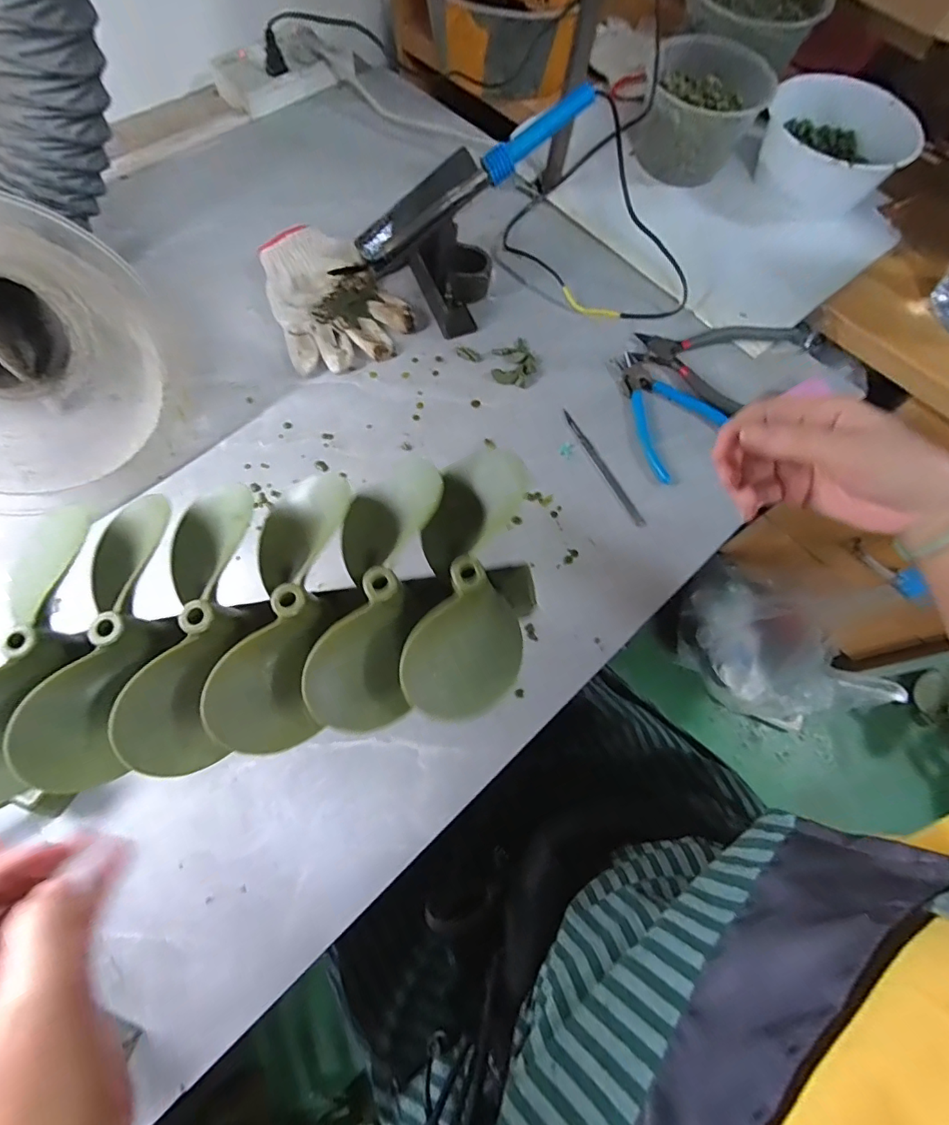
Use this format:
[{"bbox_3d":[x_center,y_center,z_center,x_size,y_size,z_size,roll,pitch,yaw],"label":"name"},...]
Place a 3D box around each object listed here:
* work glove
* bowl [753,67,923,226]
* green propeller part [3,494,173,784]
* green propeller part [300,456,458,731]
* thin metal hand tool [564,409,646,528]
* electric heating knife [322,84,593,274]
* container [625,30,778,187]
[{"bbox_3d":[-0.152,-0.287,0.541,0.128,0.028,0.182,-23,70,-11],"label":"work glove"},{"bbox_3d":[0.417,-0.487,0.599,0.159,0.066,0.171,1,68,-2],"label":"bowl"},{"bbox_3d":[-0.204,0.038,0.284,0.048,0.039,0.160,-3,68,-3],"label":"green propeller part"},{"bbox_3d":[-0.051,0.019,0.303,0.069,0.066,0.152,4,68,0],"label":"green propeller part"},{"bbox_3d":[0.123,-0.092,0.484,0.010,0.006,0.140,-23,70,-11],"label":"thin metal hand tool"},{"bbox_3d":[-0.011,-0.347,0.476,0.275,0.017,0.033,-33,71,11],"label":"electric heating knife"},{"bbox_3d":[0.264,-0.529,0.601,0.134,0.093,0.135,1,68,-2],"label":"container"}]

